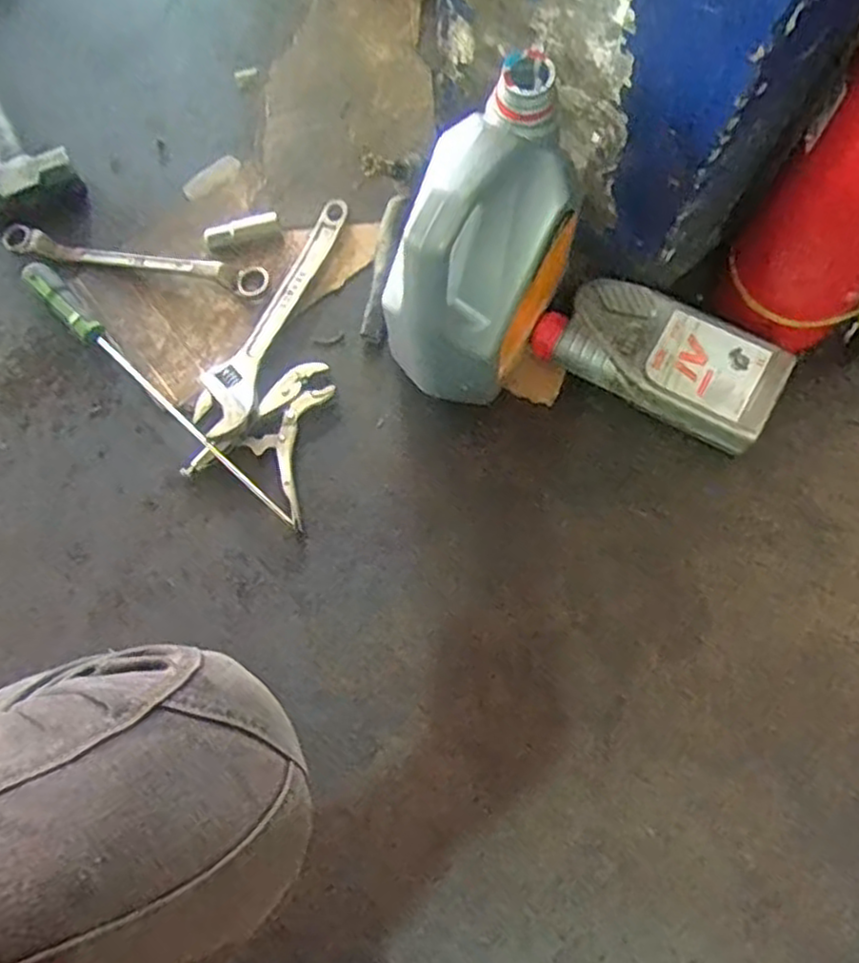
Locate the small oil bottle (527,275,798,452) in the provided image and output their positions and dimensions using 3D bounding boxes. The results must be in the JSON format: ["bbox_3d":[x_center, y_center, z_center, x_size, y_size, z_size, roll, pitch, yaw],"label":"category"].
[{"bbox_3d":[0.220,-0.119,0.728,0.228,0.060,0.109,29,80,7],"label":"small oil bottle"}]

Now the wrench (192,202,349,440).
[{"bbox_3d":[-0.166,-0.172,0.780,0.062,0.026,0.271,22,77,6],"label":"wrench"}]

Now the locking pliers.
[{"bbox_3d":[-0.157,-0.054,0.750,0.124,0.026,0.156,21,77,6],"label":"locking pliers"}]

